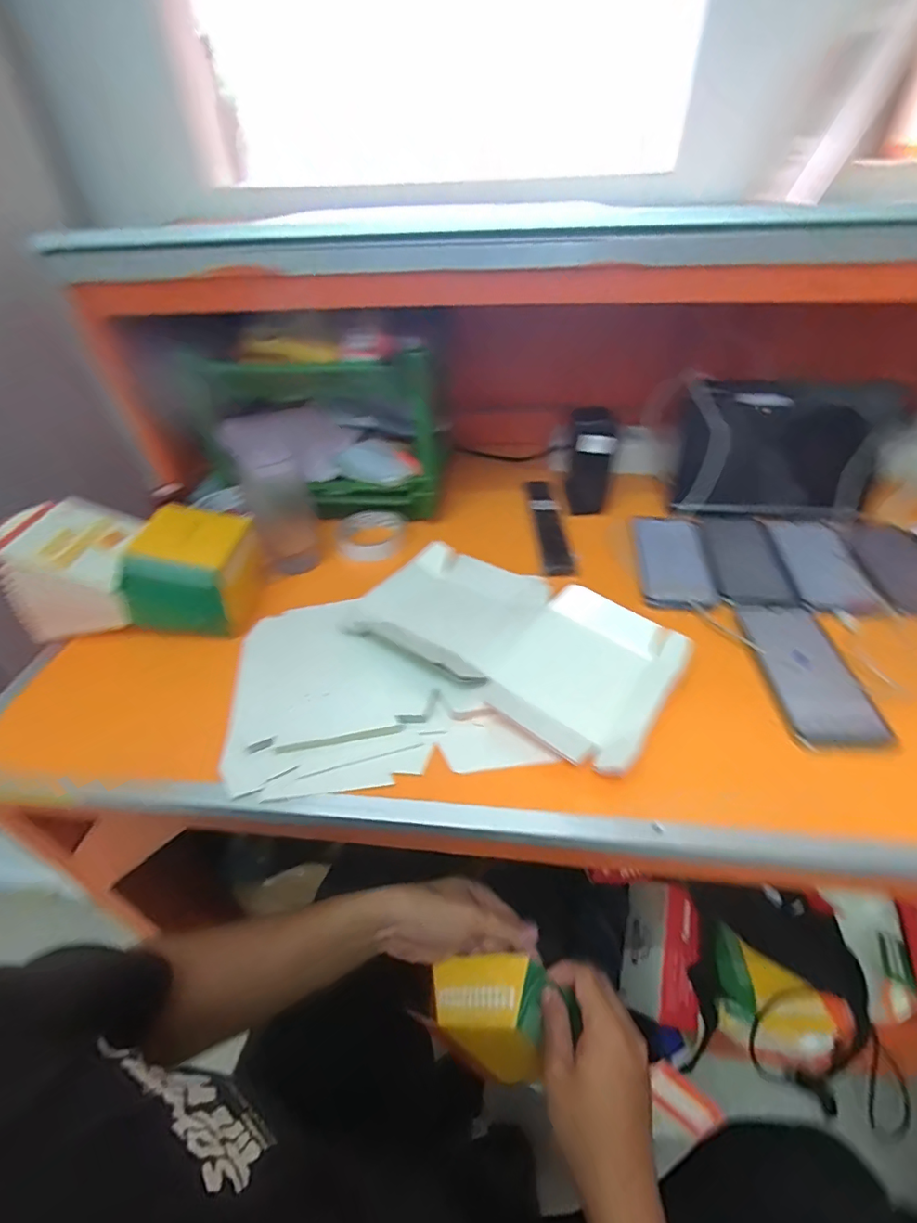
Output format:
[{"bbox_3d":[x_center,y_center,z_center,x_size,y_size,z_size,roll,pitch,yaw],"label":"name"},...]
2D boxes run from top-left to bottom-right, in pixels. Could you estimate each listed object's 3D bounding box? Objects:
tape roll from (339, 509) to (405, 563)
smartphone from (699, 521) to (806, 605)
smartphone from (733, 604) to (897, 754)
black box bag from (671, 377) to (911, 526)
[{"bbox_3d":[-0.114,-0.100,0.688,0.083,0.028,0.083,-1,42,1],"label":"tape roll"},{"bbox_3d":[0.328,-0.062,0.601,0.078,0.011,0.139,2,42,5],"label":"smartphone"},{"bbox_3d":[0.325,0.054,0.491,0.073,0.008,0.166,0,42,2],"label":"smartphone"},{"bbox_3d":[0.391,-0.191,0.642,0.216,0.139,0.111,13,44,16],"label":"black box bag"}]

